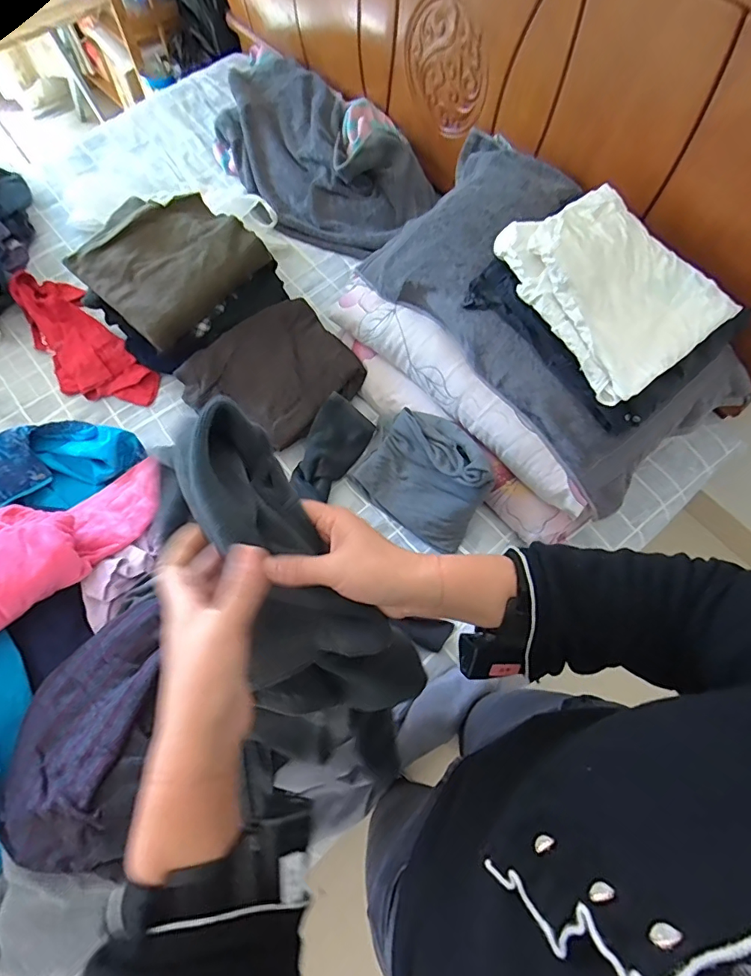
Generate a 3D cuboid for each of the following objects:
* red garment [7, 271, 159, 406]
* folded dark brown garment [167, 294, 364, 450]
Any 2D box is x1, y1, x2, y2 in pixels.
[{"bbox_3d":[-0.666,-0.324,1.085,0.167,0.059,0.415,-41,74,-16],"label":"red garment"},{"bbox_3d":[-0.208,-0.234,1.030,0.340,0.081,0.260,-41,74,-16],"label":"folded dark brown garment"}]

